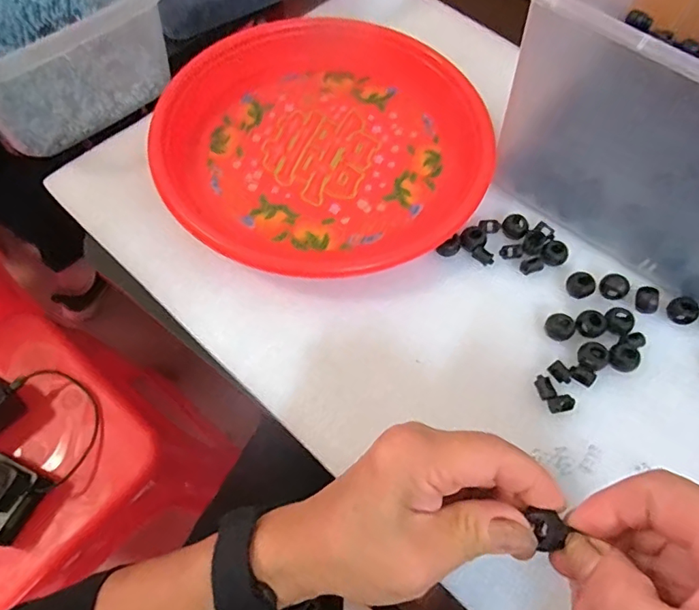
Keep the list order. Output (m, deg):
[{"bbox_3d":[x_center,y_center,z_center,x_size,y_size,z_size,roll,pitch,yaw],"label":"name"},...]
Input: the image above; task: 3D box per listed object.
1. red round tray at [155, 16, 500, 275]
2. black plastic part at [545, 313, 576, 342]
[{"bbox_3d":[-0.020,-0.131,0.383,0.227,0.029,0.231,-5,64,-4],"label":"red round tray"},{"bbox_3d":[0.134,0.014,0.325,0.016,0.010,0.017,1,64,-1],"label":"black plastic part"}]

